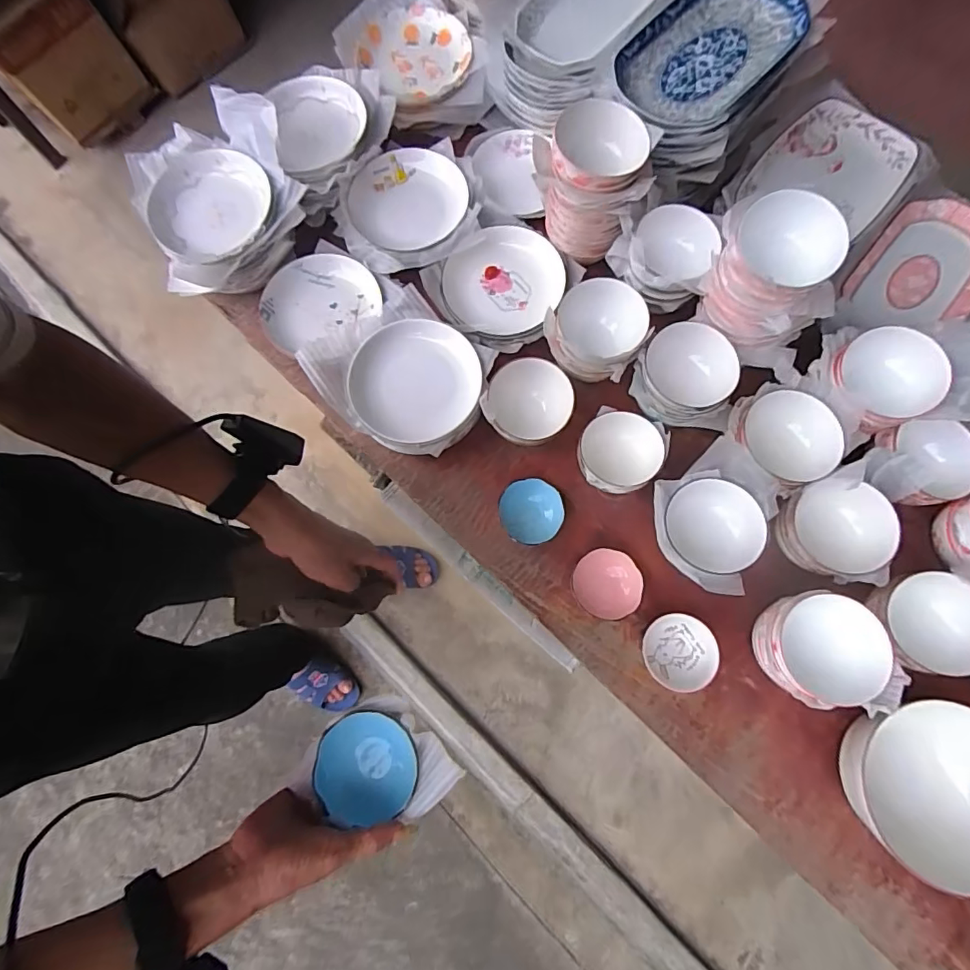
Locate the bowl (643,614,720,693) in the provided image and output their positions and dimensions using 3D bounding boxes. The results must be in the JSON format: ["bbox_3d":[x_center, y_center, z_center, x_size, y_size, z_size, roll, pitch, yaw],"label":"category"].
[{"bbox_3d":[0.268,0.225,0.674,0.097,0.042,0.094,0,76,2],"label":"bowl"}]

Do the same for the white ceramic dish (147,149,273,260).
[{"bbox_3d":[-0.451,-0.442,0.808,0.181,0.052,0.198,0,76,2],"label":"white ceramic dish"}]

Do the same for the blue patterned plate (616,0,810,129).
[{"bbox_3d":[0.336,-0.655,0.746,0.192,0.051,0.283,43,81,11],"label":"blue patterned plate"}]

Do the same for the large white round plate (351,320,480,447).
[{"bbox_3d":[-0.104,-0.156,0.743,0.187,0.021,0.191,0,76,2],"label":"large white round plate"}]

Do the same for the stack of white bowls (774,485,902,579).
[{"bbox_3d":[0.456,0.062,0.656,0.123,0.077,0.109,-3,76,1],"label":"stack of white bowls"}]

